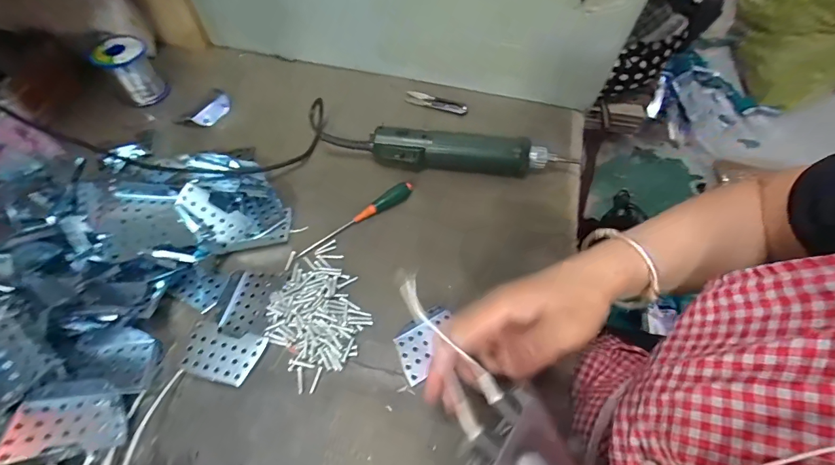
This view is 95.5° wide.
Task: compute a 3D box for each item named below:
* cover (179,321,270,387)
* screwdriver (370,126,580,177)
[{"bbox_3d":[-0.174,0.107,0.338,0.065,0.005,0.044,13,58,6],"label":"cover"},{"bbox_3d":[0.063,-0.093,0.454,0.229,0.038,0.034,5,57,1],"label":"screwdriver"}]

